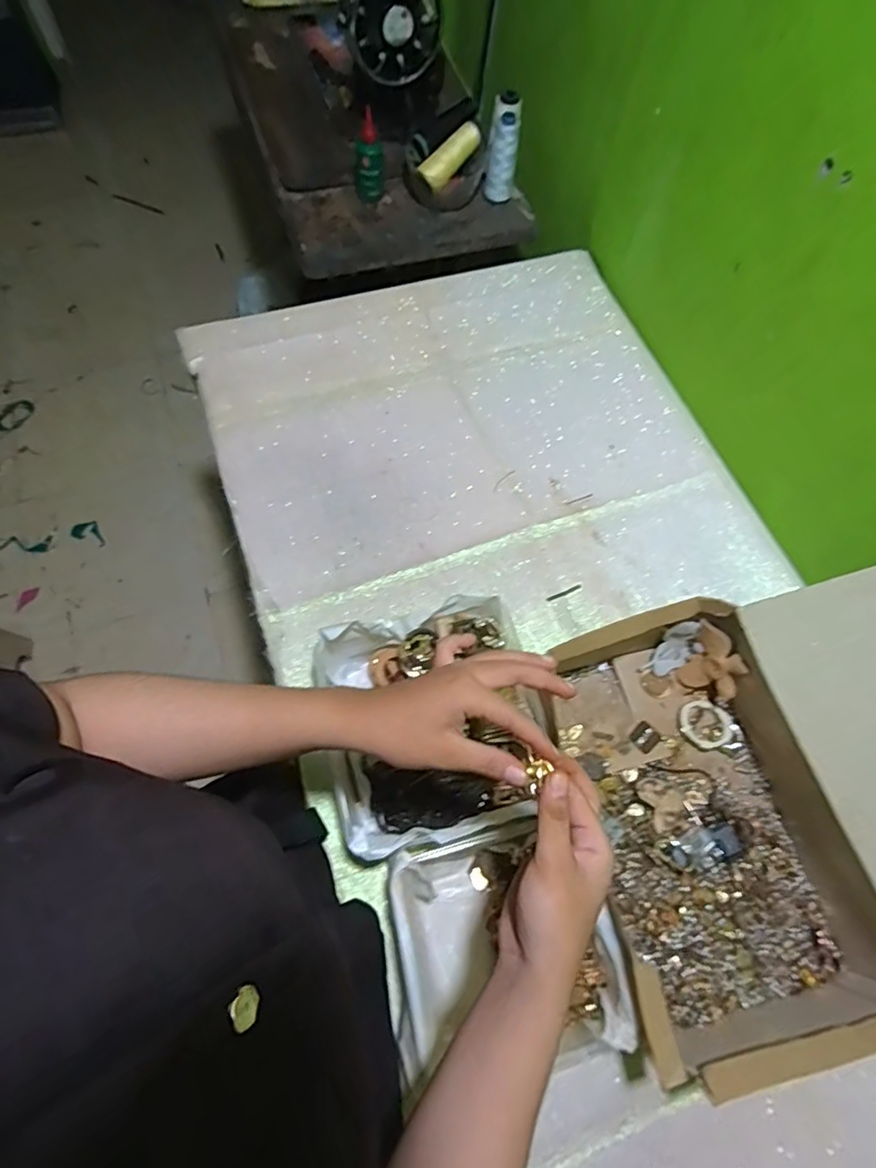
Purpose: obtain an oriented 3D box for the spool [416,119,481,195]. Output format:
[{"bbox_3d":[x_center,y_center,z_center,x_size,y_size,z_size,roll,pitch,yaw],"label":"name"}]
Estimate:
[{"bbox_3d":[0.021,-0.651,0.864,0.106,0.036,0.033,-41,72,8],"label":"spool"}]

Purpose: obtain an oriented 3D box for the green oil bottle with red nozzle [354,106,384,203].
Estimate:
[{"bbox_3d":[-0.105,-0.640,0.858,0.044,0.113,0.034,-4,66,-5],"label":"green oil bottle with red nozzle"}]

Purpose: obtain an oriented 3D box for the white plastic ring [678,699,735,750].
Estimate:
[{"bbox_3d":[0.275,0.142,0.577,0.053,0.009,0.049,-13,67,-9],"label":"white plastic ring"}]

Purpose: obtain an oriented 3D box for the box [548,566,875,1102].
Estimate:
[{"bbox_3d":[0.314,0.178,0.498,0.384,0.133,0.338,-11,67,-8],"label":"box"}]

